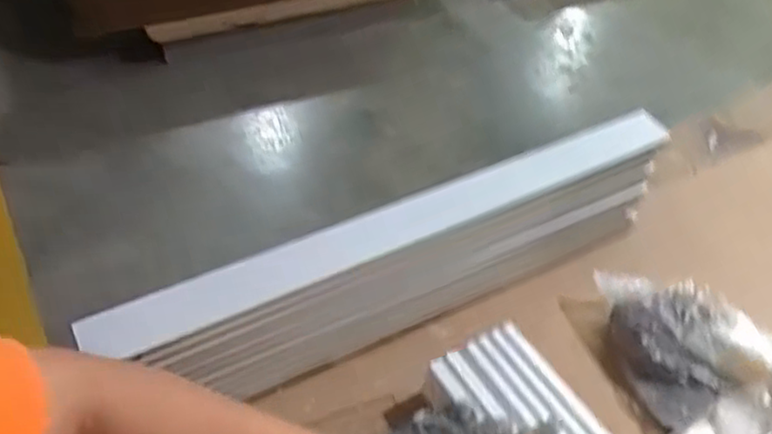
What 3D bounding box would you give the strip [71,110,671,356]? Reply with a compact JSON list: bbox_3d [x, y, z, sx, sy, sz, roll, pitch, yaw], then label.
[{"bbox_3d":[0.027,0.003,0.669,0.607,0.019,0.048,-21,68,-21],"label":"strip"}]

